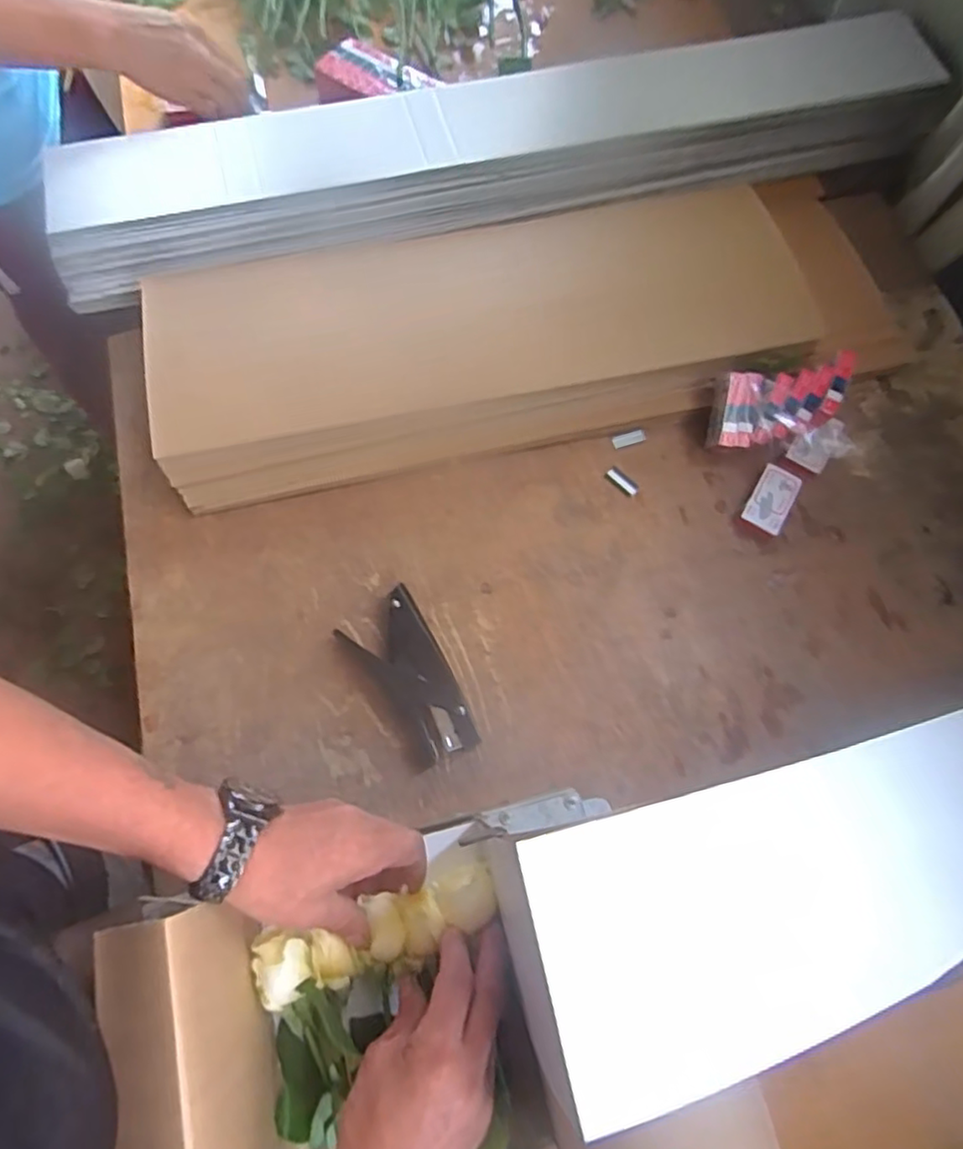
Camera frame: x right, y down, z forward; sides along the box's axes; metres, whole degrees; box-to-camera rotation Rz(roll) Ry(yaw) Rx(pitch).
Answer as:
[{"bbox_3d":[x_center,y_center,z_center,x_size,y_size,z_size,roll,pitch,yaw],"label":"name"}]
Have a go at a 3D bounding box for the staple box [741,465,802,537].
[{"bbox_3d":[0.283,-0.071,0.608,0.039,0.013,0.069,29,73,7],"label":"staple box"}]

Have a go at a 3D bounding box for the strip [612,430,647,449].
[{"bbox_3d":[0.151,-0.139,0.633,0.034,0.004,0.012,-16,73,-7],"label":"strip"}]

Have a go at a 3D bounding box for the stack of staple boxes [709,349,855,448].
[{"bbox_3d":[0.293,-0.169,0.614,0.144,0.055,0.079,-15,73,-7],"label":"stack of staple boxes"}]

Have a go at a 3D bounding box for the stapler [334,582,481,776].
[{"bbox_3d":[-0.060,0.090,0.538,0.069,0.027,0.147,-30,76,-11],"label":"stapler"}]

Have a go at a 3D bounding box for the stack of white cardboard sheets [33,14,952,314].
[{"bbox_3d":[0.033,-0.468,0.676,0.965,0.091,0.157,-14,73,-7],"label":"stack of white cardboard sheets"}]

